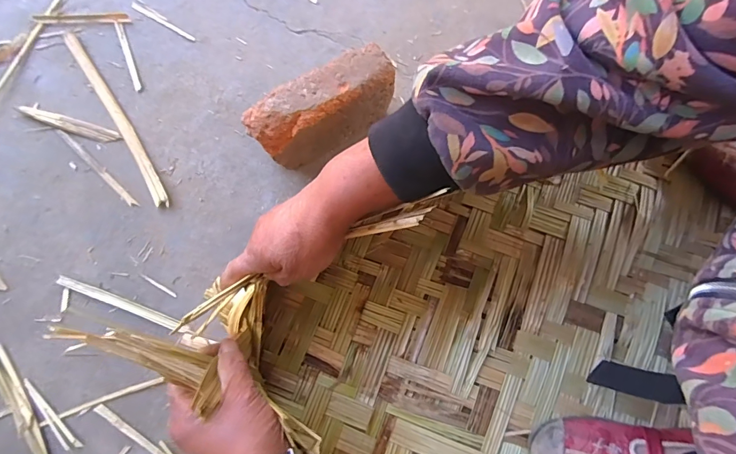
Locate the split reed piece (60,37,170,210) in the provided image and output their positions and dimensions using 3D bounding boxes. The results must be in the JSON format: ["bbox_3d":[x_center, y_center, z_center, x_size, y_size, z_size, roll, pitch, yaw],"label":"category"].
[{"bbox_3d":[-0.314,-0.137,0.500,0.016,0.013,0.264,-31,79,-8],"label":"split reed piece"}]

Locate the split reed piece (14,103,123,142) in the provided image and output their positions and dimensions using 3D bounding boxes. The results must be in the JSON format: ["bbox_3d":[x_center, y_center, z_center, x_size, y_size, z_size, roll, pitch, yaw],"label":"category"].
[{"bbox_3d":[-0.375,-0.130,0.503,0.130,0.005,0.021,19,77,4],"label":"split reed piece"}]

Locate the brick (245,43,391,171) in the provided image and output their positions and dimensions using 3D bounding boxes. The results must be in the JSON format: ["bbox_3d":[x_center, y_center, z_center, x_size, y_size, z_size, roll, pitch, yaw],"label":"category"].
[{"bbox_3d":[-0.048,-0.124,0.453,0.157,0.108,0.046,-31,79,-7],"label":"brick"}]

